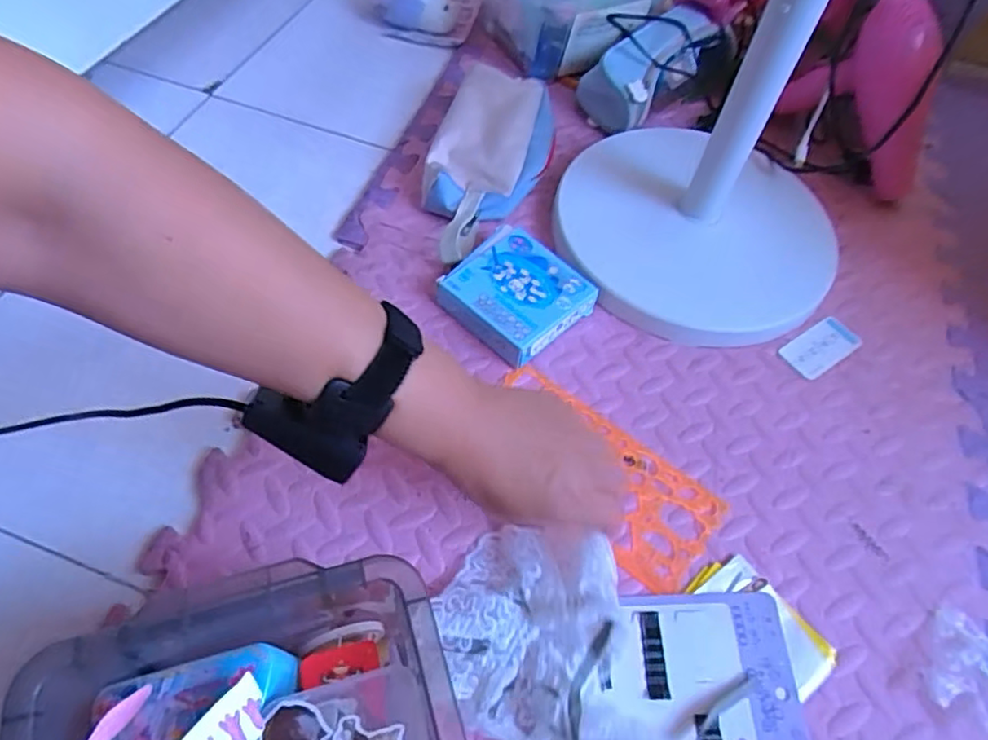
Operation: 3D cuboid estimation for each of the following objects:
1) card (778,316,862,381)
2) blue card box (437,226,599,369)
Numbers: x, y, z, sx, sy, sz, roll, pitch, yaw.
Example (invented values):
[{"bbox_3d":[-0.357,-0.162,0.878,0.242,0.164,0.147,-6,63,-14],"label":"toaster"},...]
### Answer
[{"bbox_3d":[0.306,-0.022,0.585,0.082,0.004,0.041,-30,64,-22],"label":"card"},{"bbox_3d":[0.019,-0.068,0.568,0.111,0.034,0.104,41,63,20],"label":"blue card box"}]

